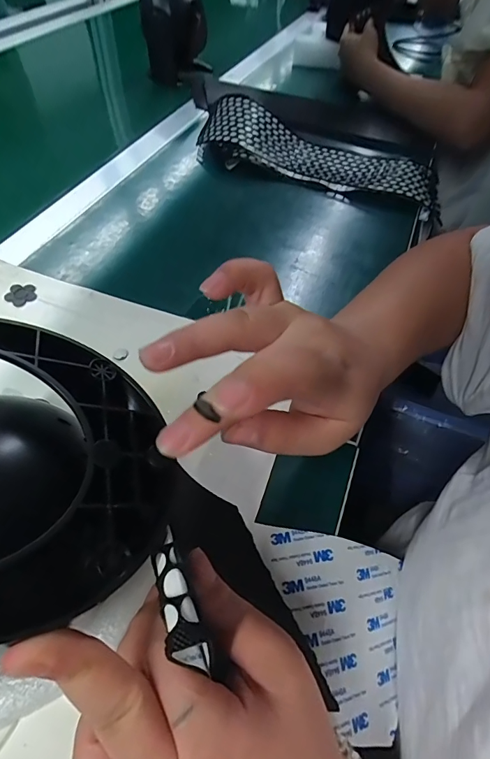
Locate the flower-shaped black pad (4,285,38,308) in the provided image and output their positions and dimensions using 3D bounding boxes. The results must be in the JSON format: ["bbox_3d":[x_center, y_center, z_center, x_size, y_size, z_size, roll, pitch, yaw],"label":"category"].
[{"bbox_3d":[-0.201,-0.078,0.368,0.027,0.004,0.026,32,58,17],"label":"flower-shaped black pad"}]

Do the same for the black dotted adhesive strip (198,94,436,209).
[{"bbox_3d":[0.093,-0.301,0.540,0.319,0.044,0.105,20,55,9],"label":"black dotted adhesive strip"}]

